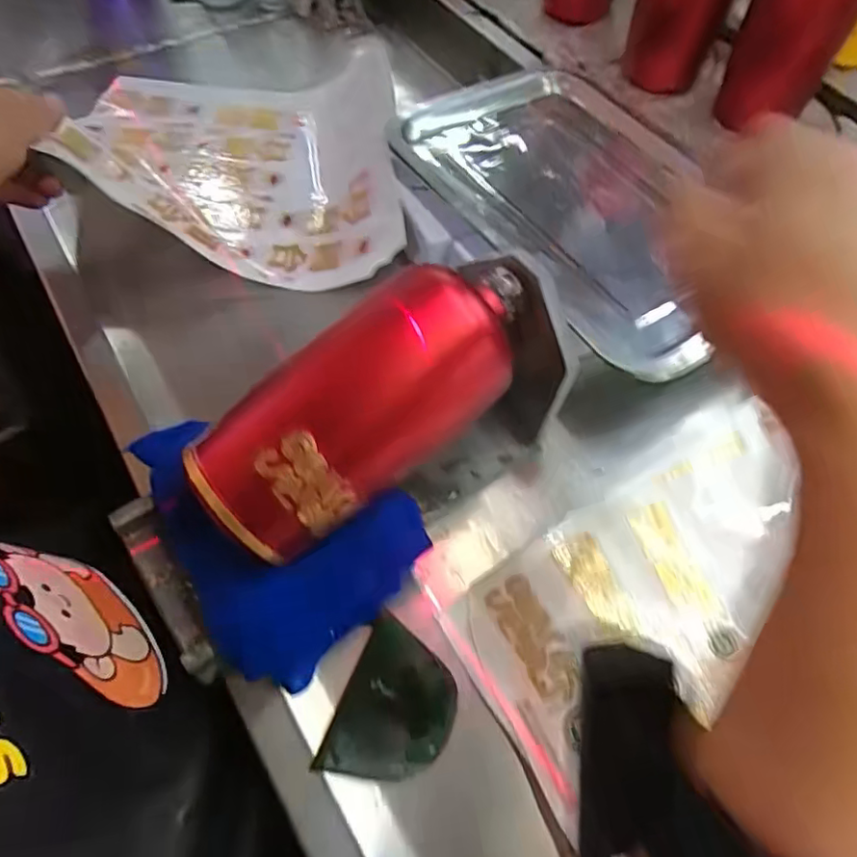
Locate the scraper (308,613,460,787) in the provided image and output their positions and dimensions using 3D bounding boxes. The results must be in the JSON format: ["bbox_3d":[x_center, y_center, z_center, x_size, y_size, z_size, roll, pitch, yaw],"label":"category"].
[{"bbox_3d":[-0.016,0.148,0.314,0.056,0.010,0.078,20,63,10],"label":"scraper"}]

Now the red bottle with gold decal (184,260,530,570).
[{"bbox_3d":[-0.029,-0.013,0.299,0.185,0.071,0.070,-35,67,-18],"label":"red bottle with gold decal"}]

